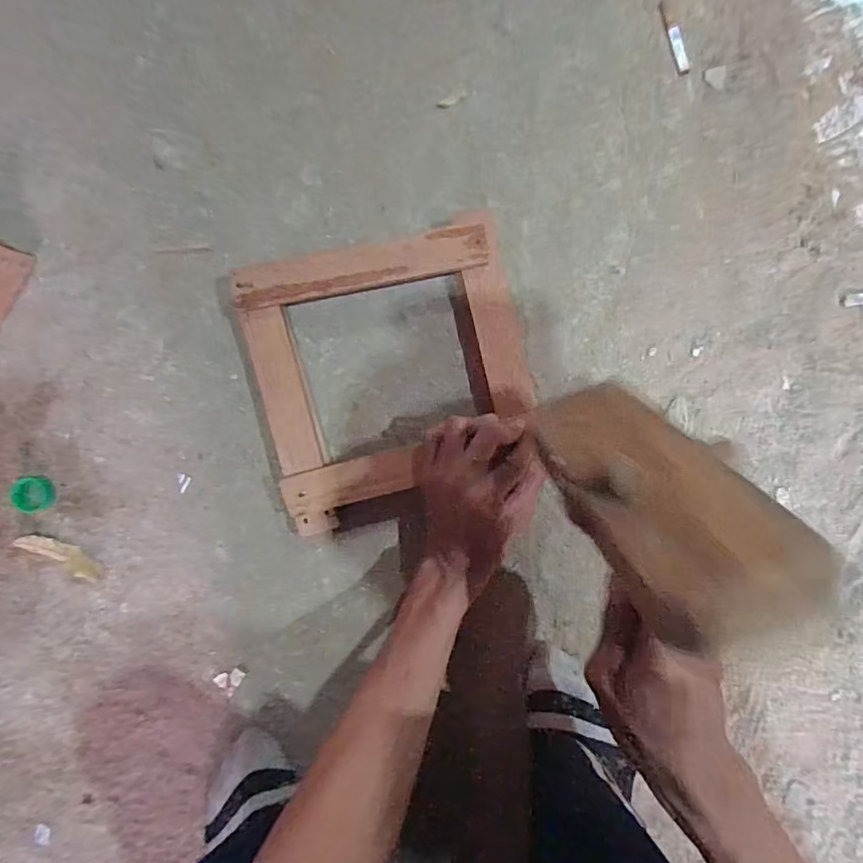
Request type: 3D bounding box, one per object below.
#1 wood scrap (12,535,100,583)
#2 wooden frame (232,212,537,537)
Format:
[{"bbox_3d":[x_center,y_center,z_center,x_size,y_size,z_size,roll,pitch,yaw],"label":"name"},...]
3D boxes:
[{"bbox_3d":[-0.340,0.111,0.483,0.082,0.007,0.022,26,93,1],"label":"wood scrap"},{"bbox_3d":[-0.033,-0.048,0.445,0.226,0.030,0.218,-14,92,3],"label":"wooden frame"}]

